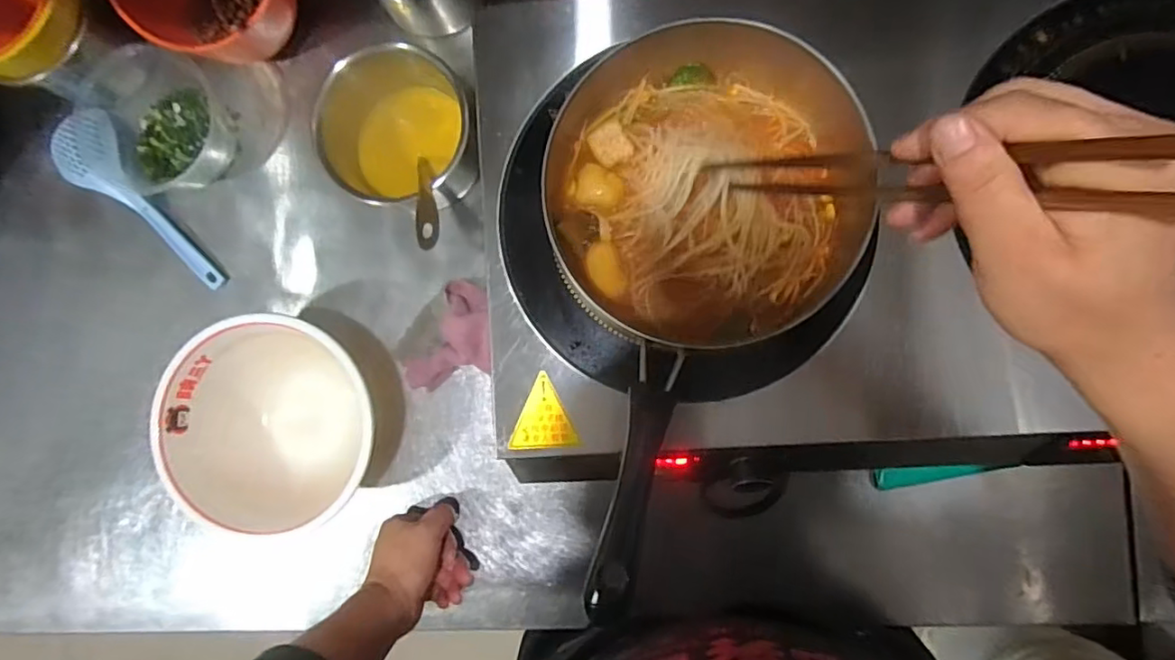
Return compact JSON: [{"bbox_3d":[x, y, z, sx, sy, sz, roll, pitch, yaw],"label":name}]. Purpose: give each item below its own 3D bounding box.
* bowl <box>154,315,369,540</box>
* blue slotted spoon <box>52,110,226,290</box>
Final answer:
[{"bbox_3d":[-0.284,0.087,0.571,0.186,0.100,0.189,0,88,5],"label":"bowl"},{"bbox_3d":[-0.470,-0.129,0.620,0.075,0.035,0.229,-44,85,2],"label":"blue slotted spoon"}]

